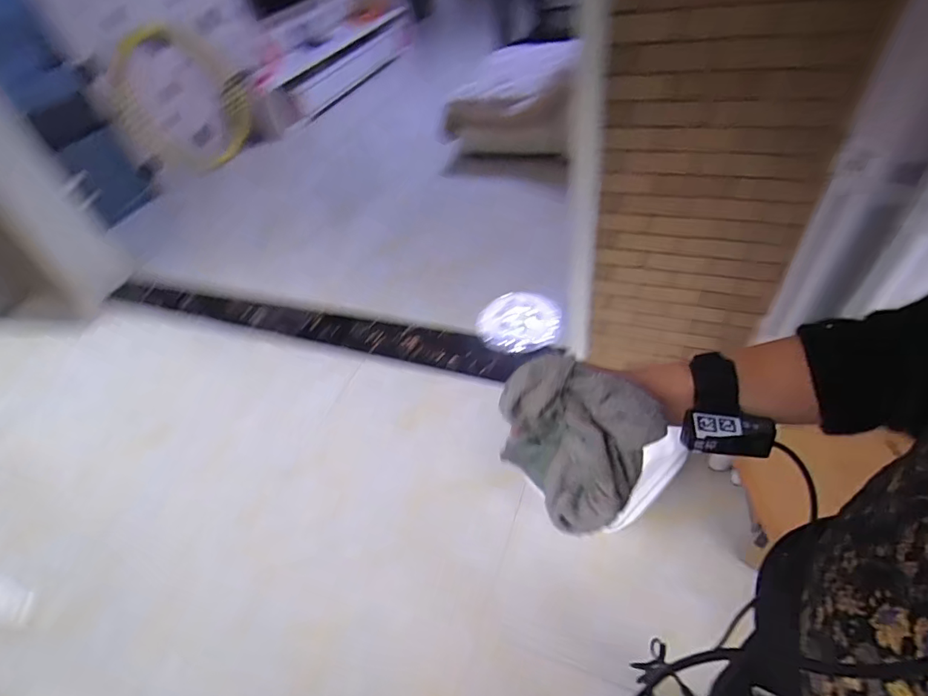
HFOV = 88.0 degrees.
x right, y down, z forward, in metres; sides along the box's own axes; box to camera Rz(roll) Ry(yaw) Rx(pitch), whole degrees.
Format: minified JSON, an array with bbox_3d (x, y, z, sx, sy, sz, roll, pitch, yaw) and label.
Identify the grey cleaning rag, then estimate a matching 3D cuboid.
[{"bbox_3d":[0.101,0.086,0.443,0.124,0.126,0.087,28,50,32],"label":"grey cleaning rag"}]

